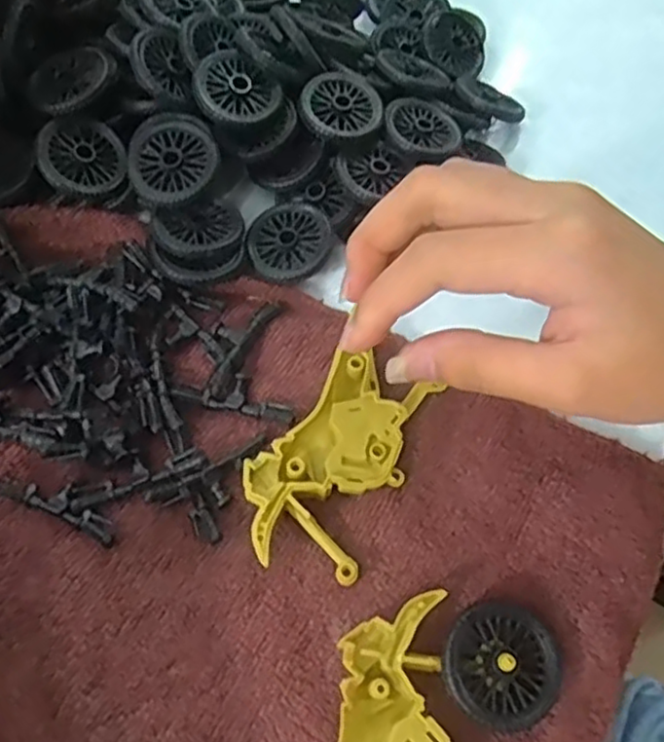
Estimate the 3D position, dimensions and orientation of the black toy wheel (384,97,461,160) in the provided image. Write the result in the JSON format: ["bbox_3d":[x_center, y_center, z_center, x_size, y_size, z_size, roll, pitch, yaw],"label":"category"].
[{"bbox_3d":[0.042,-0.112,0.313,0.035,0.008,0.035,1,61,-3],"label":"black toy wheel"}]

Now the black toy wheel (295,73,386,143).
[{"bbox_3d":[0.005,-0.119,0.306,0.037,0.012,0.037,1,61,-3],"label":"black toy wheel"}]

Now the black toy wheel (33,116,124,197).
[{"bbox_3d":[-0.107,-0.092,0.292,0.035,0.008,0.035,15,69,-25],"label":"black toy wheel"}]

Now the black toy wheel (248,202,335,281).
[{"bbox_3d":[-0.019,-0.056,0.296,0.036,0.014,0.037,1,61,-3],"label":"black toy wheel"}]

